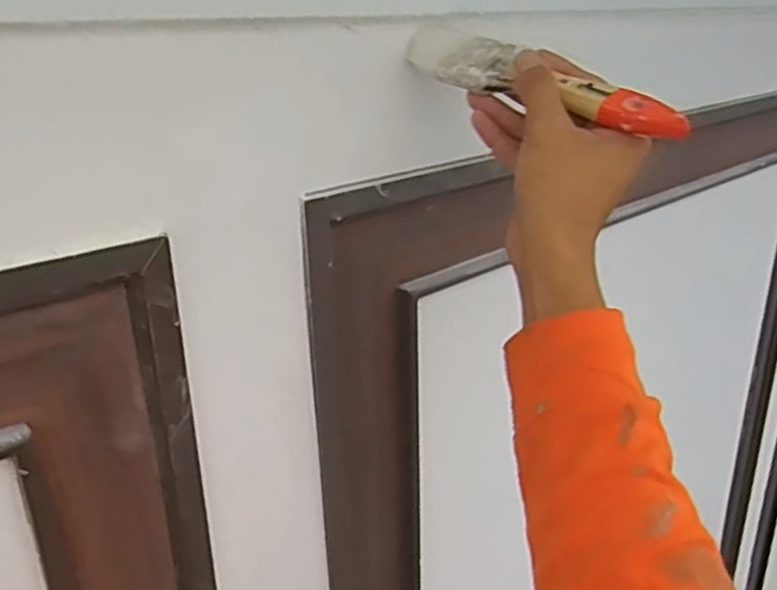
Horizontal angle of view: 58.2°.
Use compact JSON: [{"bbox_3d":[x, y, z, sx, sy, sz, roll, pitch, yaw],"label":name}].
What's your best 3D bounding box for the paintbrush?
[{"bbox_3d":[0.090,-0.134,0.434,0.199,0.026,0.042,29,36,33],"label":"paintbrush"}]

